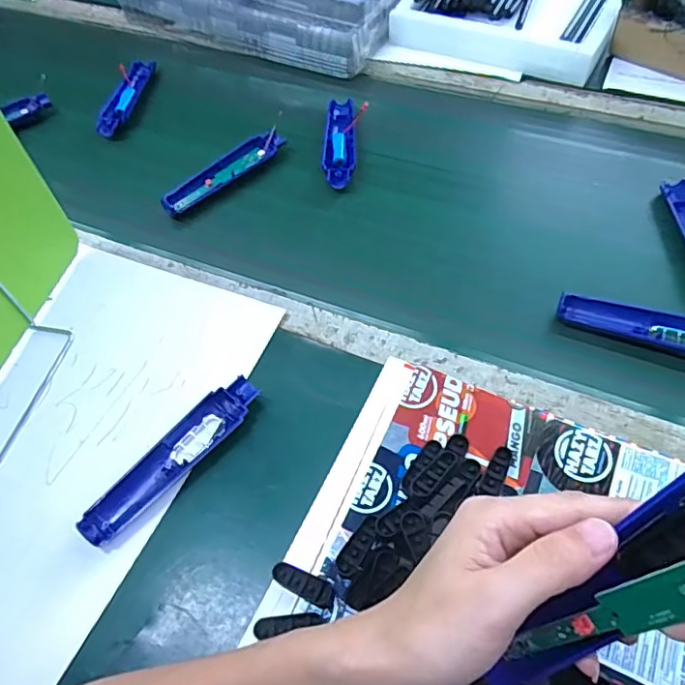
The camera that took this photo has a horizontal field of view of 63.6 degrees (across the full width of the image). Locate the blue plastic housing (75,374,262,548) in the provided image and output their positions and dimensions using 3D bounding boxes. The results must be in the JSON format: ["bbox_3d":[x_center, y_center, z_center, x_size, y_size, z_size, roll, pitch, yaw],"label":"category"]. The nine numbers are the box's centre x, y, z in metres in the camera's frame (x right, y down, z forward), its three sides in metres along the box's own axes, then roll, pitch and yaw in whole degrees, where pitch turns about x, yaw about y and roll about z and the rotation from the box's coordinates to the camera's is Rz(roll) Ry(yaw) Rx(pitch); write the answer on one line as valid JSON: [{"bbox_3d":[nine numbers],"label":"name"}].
[{"bbox_3d":[-0.140,0.095,0.462,0.172,0.022,0.034,-40,61,-21],"label":"blue plastic housing"}]

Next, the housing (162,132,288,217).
[{"bbox_3d":[-0.145,-0.209,0.671,0.169,0.019,0.037,-39,64,-21],"label":"housing"}]

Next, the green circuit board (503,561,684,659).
[{"bbox_3d":[0.113,0.113,0.229,0.005,0.129,0.019,-14,62,-36],"label":"green circuit board"}]

